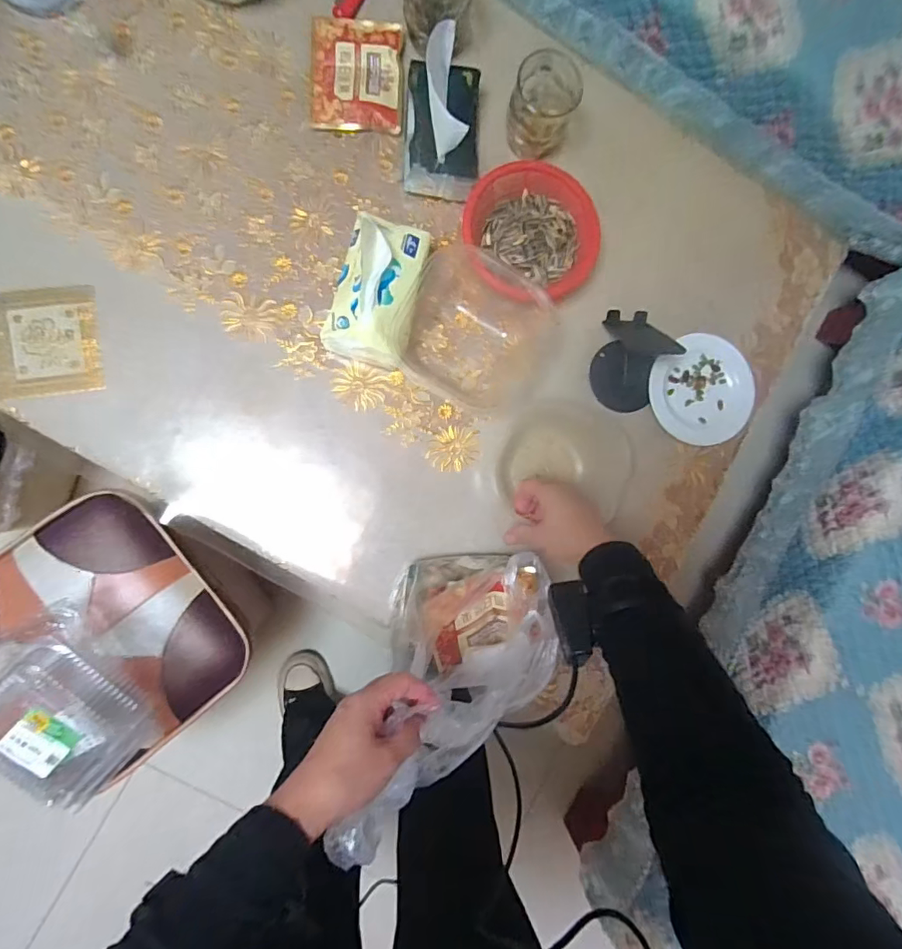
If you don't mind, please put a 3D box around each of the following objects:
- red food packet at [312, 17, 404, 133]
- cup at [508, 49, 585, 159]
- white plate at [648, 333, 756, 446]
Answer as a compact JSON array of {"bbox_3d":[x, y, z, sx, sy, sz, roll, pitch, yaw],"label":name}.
[{"bbox_3d":[-0.117,-0.500,0.640,0.112,0.013,0.137,1,89,-7],"label":"red food packet"},{"bbox_3d":[0.110,-0.445,0.624,0.079,0.083,0.078,0,89,-7],"label":"cup"},{"bbox_3d":[0.337,-0.111,0.684,0.141,0.015,0.133,0,89,-7],"label":"white plate"}]

